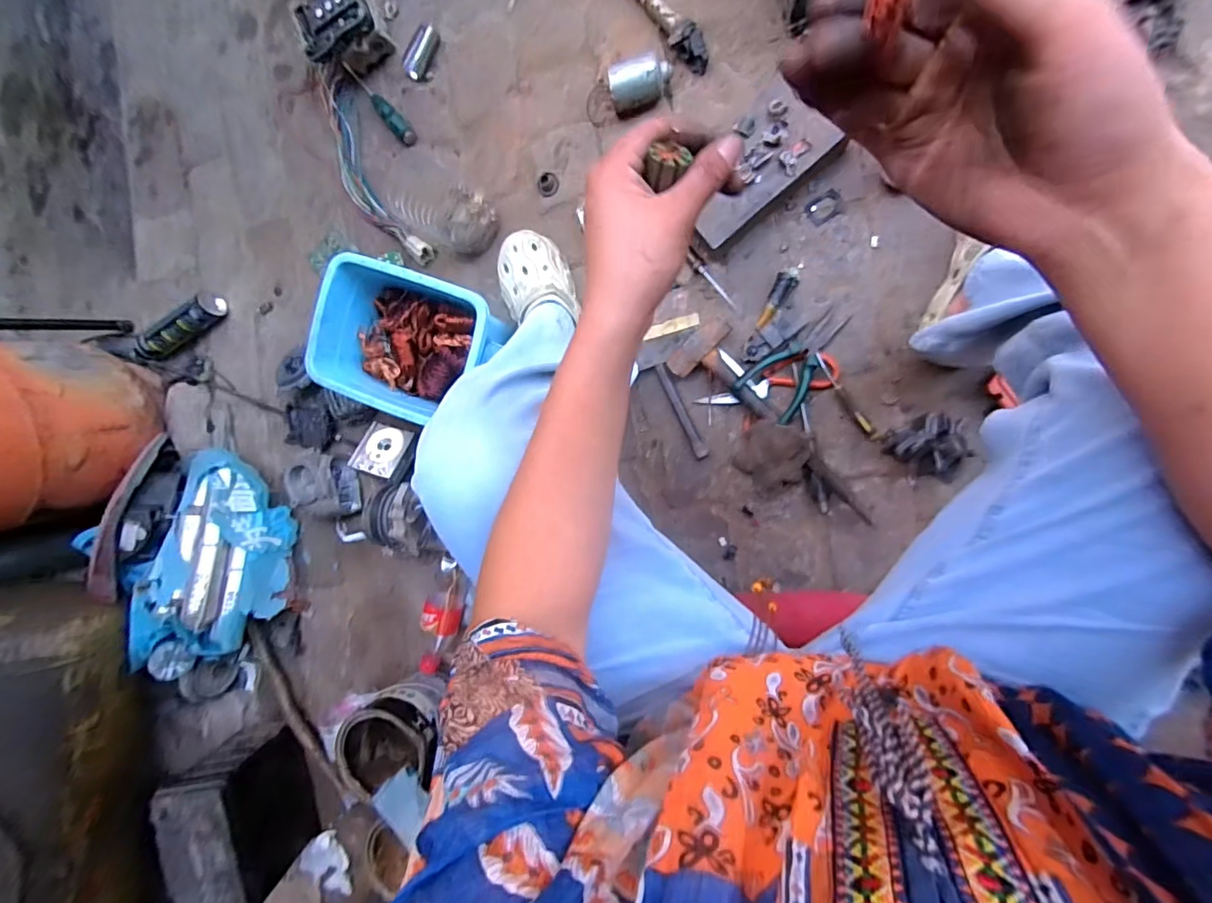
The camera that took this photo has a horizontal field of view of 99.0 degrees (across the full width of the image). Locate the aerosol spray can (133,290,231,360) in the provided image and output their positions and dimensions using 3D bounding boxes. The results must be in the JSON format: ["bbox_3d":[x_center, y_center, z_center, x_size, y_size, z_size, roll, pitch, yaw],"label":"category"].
[{"bbox_3d":[-0.835,-0.245,1.014,0.246,0.049,0.053,-28,88,15],"label":"aerosol spray can"}]

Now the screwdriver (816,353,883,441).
[{"bbox_3d":[0.340,-0.076,0.733,0.015,0.014,0.147,-37,85,15],"label":"screwdriver"}]

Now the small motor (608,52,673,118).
[{"bbox_3d":[0.052,-0.533,0.746,0.088,0.059,0.059,-9,94,15],"label":"small motor"}]

